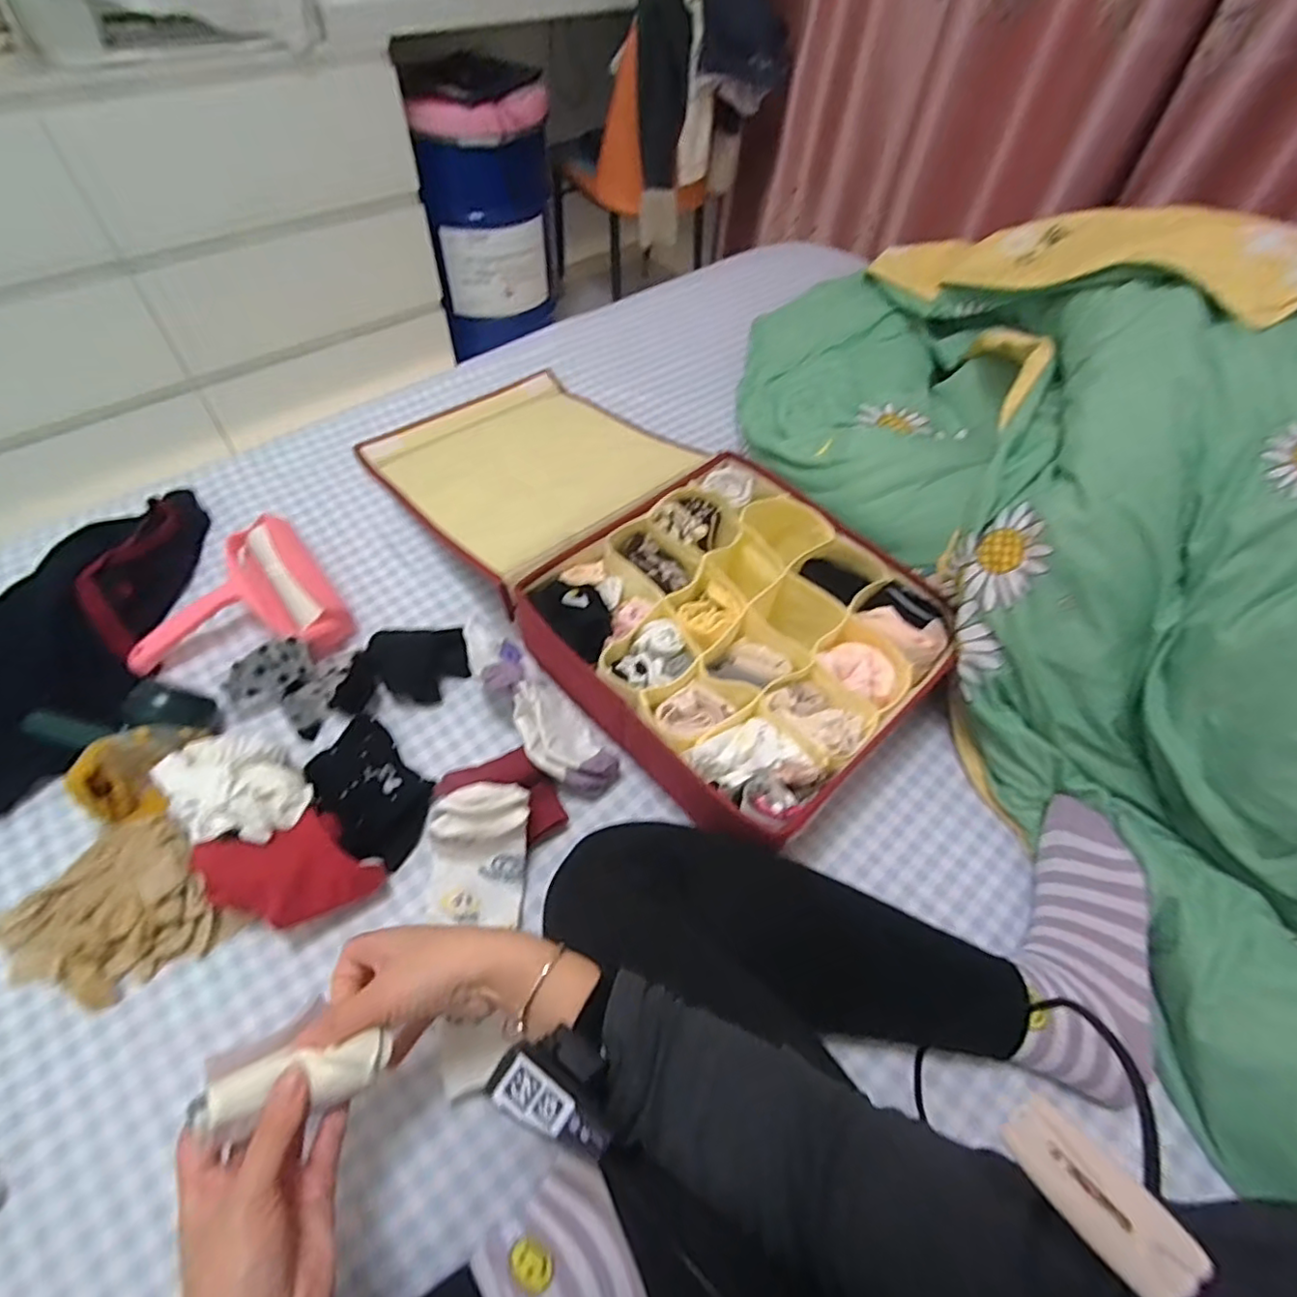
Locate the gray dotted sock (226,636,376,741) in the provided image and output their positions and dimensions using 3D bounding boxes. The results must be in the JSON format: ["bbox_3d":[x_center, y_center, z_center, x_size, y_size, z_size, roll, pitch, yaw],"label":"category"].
[{"bbox_3d":[-0.340,0.038,0.614,0.127,0.054,0.081,-15,58,-14],"label":"gray dotted sock"}]

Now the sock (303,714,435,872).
[{"bbox_3d":[-0.252,0.122,0.562,0.136,0.048,0.086,37,61,20],"label":"sock"}]

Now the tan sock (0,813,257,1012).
[{"bbox_3d":[-0.422,0.206,0.486,0.138,0.034,0.138,39,62,21],"label":"tan sock"}]

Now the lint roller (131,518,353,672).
[{"bbox_3d":[-0.430,-0.033,0.653,0.192,0.052,0.191,-34,64,-24],"label":"lint roller"}]

